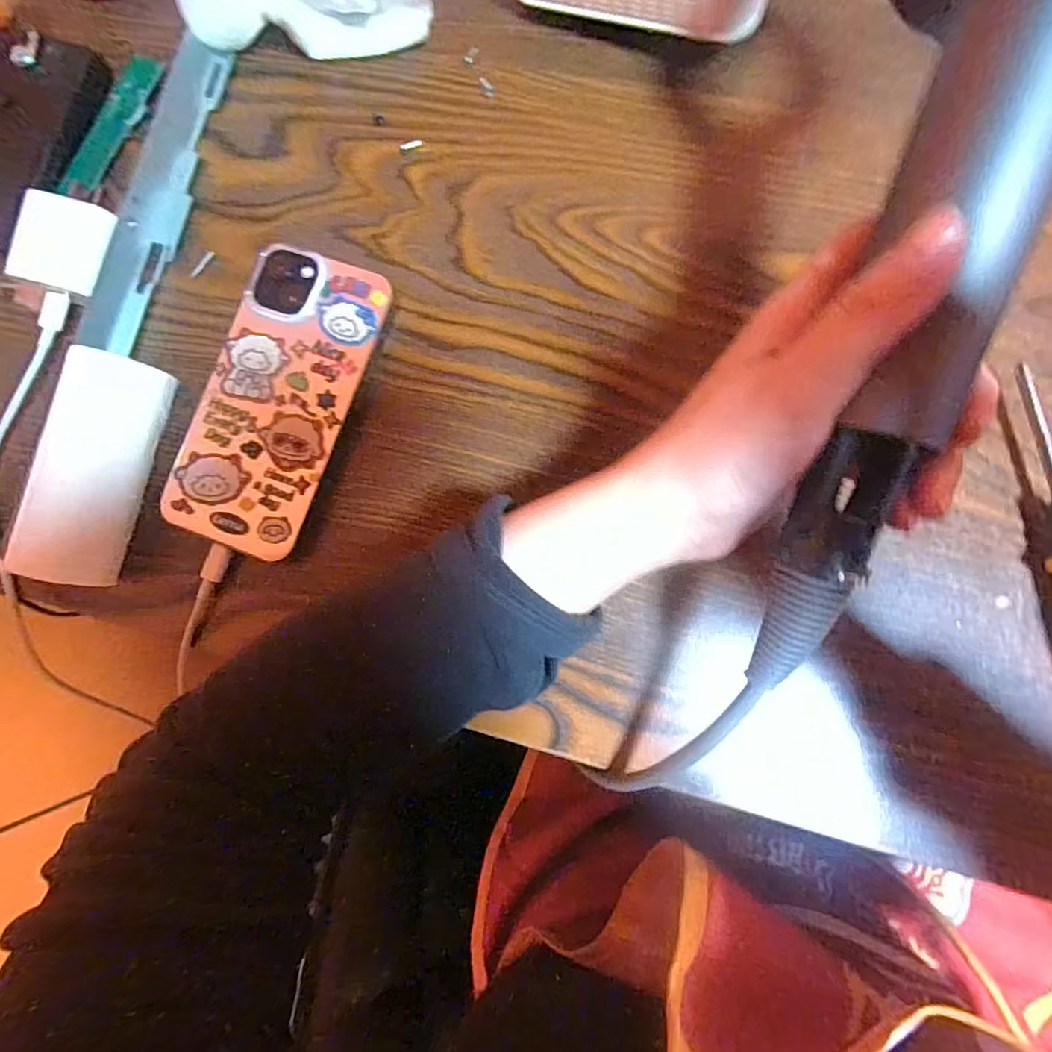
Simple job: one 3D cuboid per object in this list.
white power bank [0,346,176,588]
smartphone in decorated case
[{"bbox_3d":[-0.195,-0.025,0.244,0.036,0.025,0.101,10,85,2],"label":"white power bank"},{"bbox_3d":[-0.116,-0.060,0.257,0.067,0.009,0.141,20,85,3],"label":"smartphone in decorated case"}]

